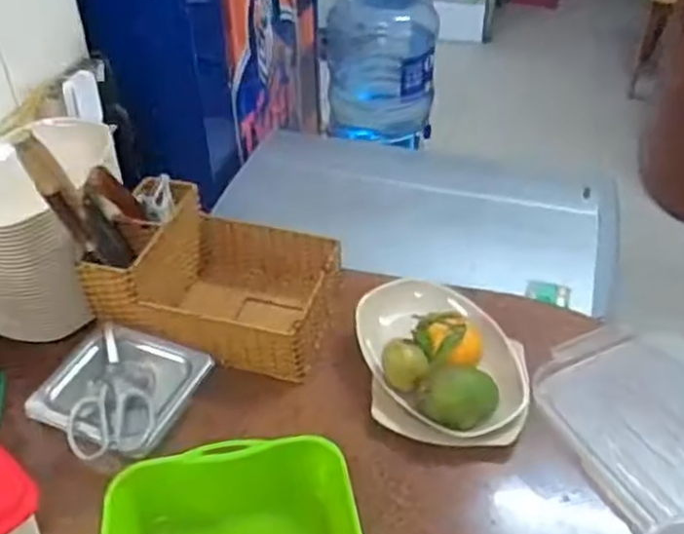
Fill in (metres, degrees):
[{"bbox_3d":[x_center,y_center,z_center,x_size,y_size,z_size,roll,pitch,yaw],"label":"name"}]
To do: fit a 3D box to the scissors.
[{"bbox_3d":[-0.286,0.145,0.875,0.093,0.019,0.188,-18,43,-18],"label":"scissors"}]

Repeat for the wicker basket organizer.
[{"bbox_3d":[-0.165,0.011,1.013,0.288,0.136,0.236,8,41,10],"label":"wicker basket organizer"}]

